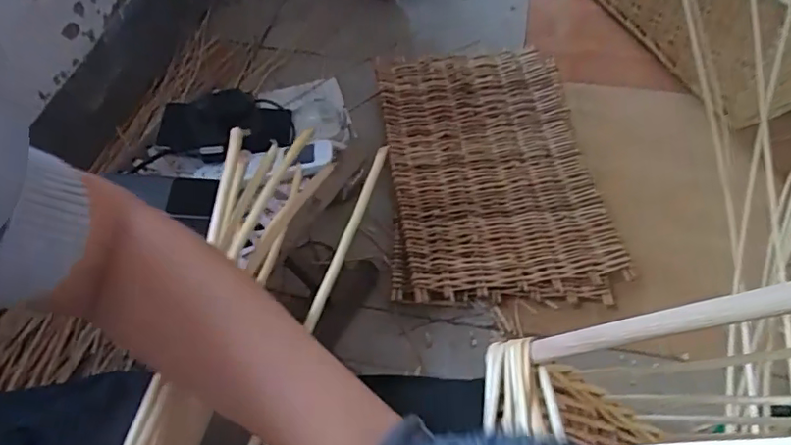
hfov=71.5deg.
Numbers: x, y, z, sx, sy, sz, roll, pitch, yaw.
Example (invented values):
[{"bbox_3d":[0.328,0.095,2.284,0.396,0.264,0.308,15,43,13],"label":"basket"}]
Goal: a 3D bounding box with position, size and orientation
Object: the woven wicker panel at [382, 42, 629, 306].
[{"bbox_3d":[0.167,-0.125,1.032,0.389,0.050,0.615,1,50,-2],"label":"woven wicker panel"}]

